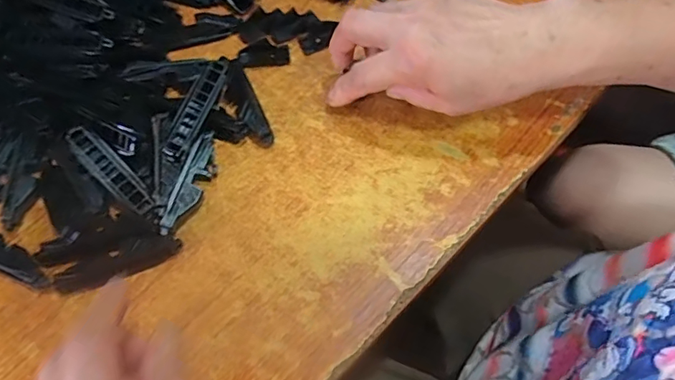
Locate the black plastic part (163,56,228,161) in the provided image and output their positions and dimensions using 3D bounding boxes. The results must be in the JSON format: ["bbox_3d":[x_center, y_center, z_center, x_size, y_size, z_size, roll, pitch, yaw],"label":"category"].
[{"bbox_3d":[-0.102,-0.058,0.358,0.020,0.010,0.080,25,81,0],"label":"black plastic part"}]

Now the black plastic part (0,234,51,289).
[{"bbox_3d":[-0.223,0.045,0.333,0.080,0.013,0.020,20,67,10],"label":"black plastic part"}]

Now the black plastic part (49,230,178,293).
[{"bbox_3d":[-0.145,0.047,0.330,0.080,0.011,0.023,-22,67,-9],"label":"black plastic part"}]

